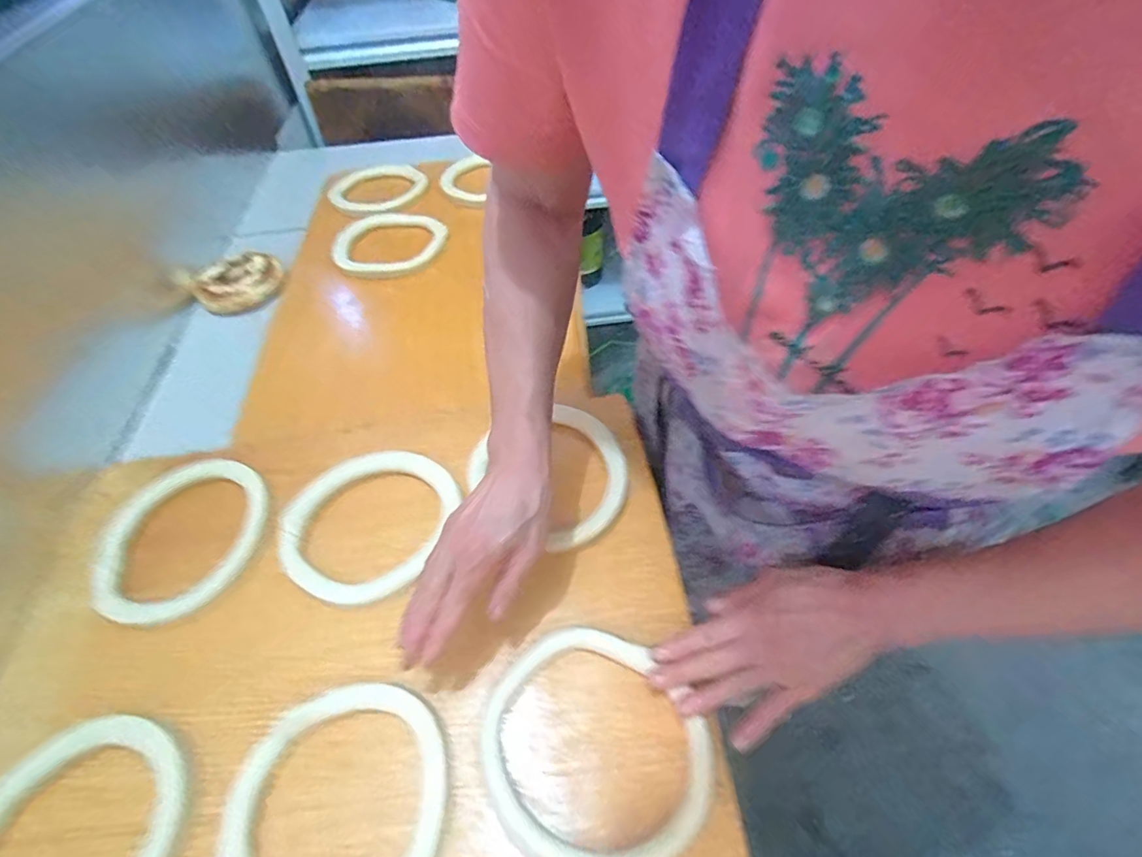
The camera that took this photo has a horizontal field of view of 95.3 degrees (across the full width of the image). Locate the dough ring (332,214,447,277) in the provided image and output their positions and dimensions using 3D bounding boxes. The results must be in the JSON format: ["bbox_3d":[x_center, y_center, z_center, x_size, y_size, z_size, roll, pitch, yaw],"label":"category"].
[{"bbox_3d":[-0.280,-0.298,0.810,0.166,0.016,0.166,-2,52,3],"label":"dough ring"}]

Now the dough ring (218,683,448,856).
[{"bbox_3d":[-0.162,0.264,0.361,0.145,0.016,0.158,0,52,5],"label":"dough ring"}]

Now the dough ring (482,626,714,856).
[{"bbox_3d":[0.014,0.230,0.377,0.146,0.012,0.160,-2,52,3],"label":"dough ring"}]

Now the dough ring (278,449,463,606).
[{"bbox_3d":[-0.197,0.085,0.503,0.150,0.014,0.157,-2,52,3],"label":"dough ring"}]

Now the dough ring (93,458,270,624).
[{"bbox_3d":[-0.373,0.102,0.500,0.149,0.020,0.159,-2,52,3],"label":"dough ring"}]

